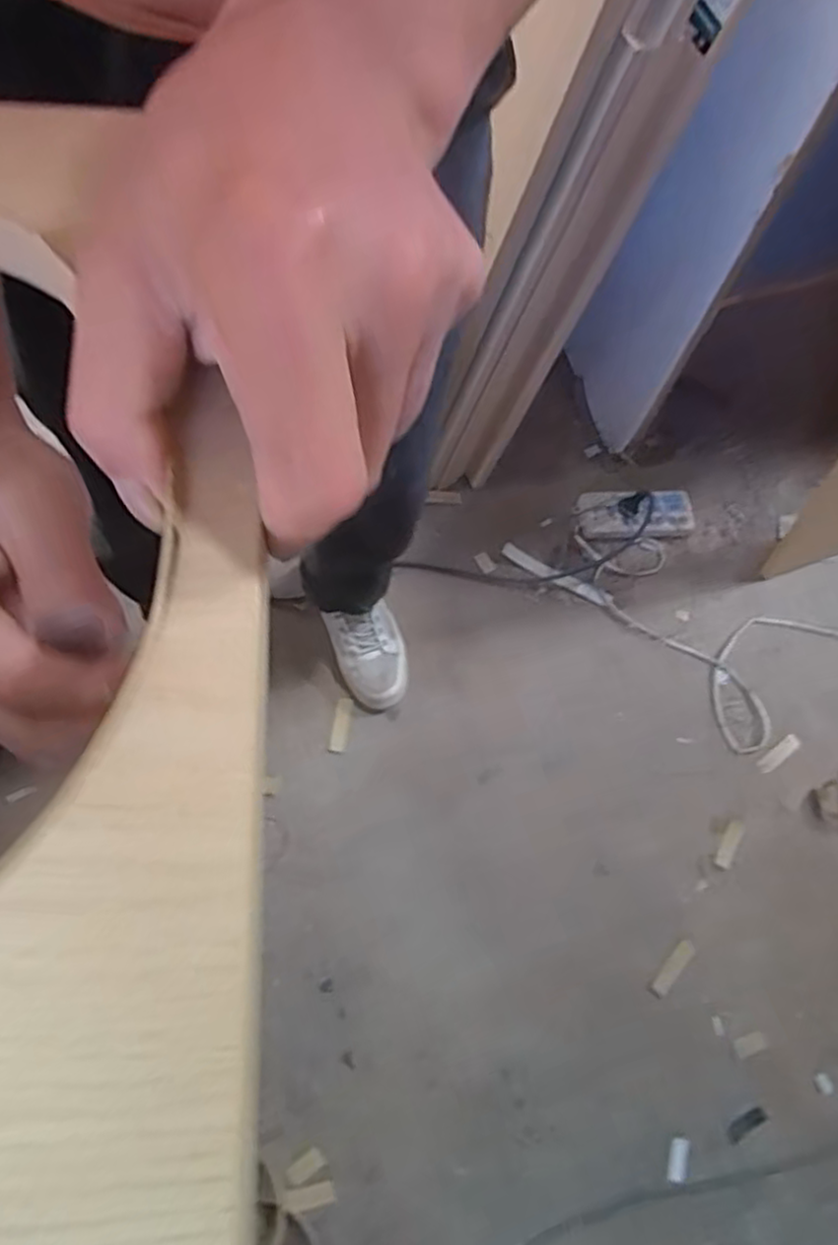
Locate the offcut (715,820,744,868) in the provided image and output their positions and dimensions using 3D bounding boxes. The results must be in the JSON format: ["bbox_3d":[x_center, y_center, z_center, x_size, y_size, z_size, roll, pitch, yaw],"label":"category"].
[{"bbox_3d":[0.460,0.327,1.056,0.023,0.004,0.072,28,70,7],"label":"offcut"}]

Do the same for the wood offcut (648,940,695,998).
[{"bbox_3d":[0.353,0.481,0.991,0.022,0.006,0.087,42,72,11],"label":"wood offcut"}]

